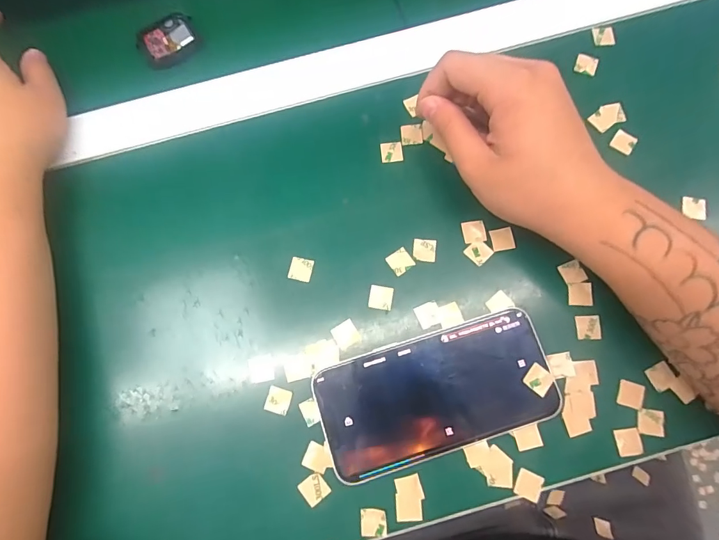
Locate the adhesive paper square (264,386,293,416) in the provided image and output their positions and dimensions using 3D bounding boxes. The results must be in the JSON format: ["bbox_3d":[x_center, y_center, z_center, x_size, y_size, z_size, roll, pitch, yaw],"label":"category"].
[{"bbox_3d":[-0.052,0.084,0.268,0.015,0.004,0.015,16,78,5],"label":"adhesive paper square"}]

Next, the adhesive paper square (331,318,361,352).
[{"bbox_3d":[-0.009,0.042,0.273,0.016,0.004,0.016,-31,77,-5],"label":"adhesive paper square"}]

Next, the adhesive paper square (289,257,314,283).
[{"bbox_3d":[-0.040,0.000,0.286,0.016,0.004,0.016,11,78,5],"label":"adhesive paper square"}]

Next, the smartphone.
[{"bbox_3d":[0.047,0.077,0.260,0.143,0.011,0.070,-18,76,-3],"label":"smartphone"}]

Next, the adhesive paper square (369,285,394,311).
[{"bbox_3d":[0.015,0.019,0.280,0.016,0.004,0.016,7,77,5],"label":"adhesive paper square"}]

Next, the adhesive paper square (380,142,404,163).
[{"bbox_3d":[0.024,-0.086,0.303,0.015,0.004,0.015,-6,79,2],"label":"adhesive paper square"}]

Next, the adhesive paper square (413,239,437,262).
[{"bbox_3d":[0.045,-0.014,0.285,0.015,0.004,0.015,5,77,4],"label":"adhesive paper square"}]

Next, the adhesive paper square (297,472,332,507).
[{"bbox_3d":[-0.028,0.135,0.256,0.016,0.004,0.016,-36,79,-10],"label":"adhesive paper square"}]

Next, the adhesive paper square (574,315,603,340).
[{"bbox_3d":[0.150,0.038,0.272,0.015,0.004,0.016,-5,77,12],"label":"adhesive paper square"}]

